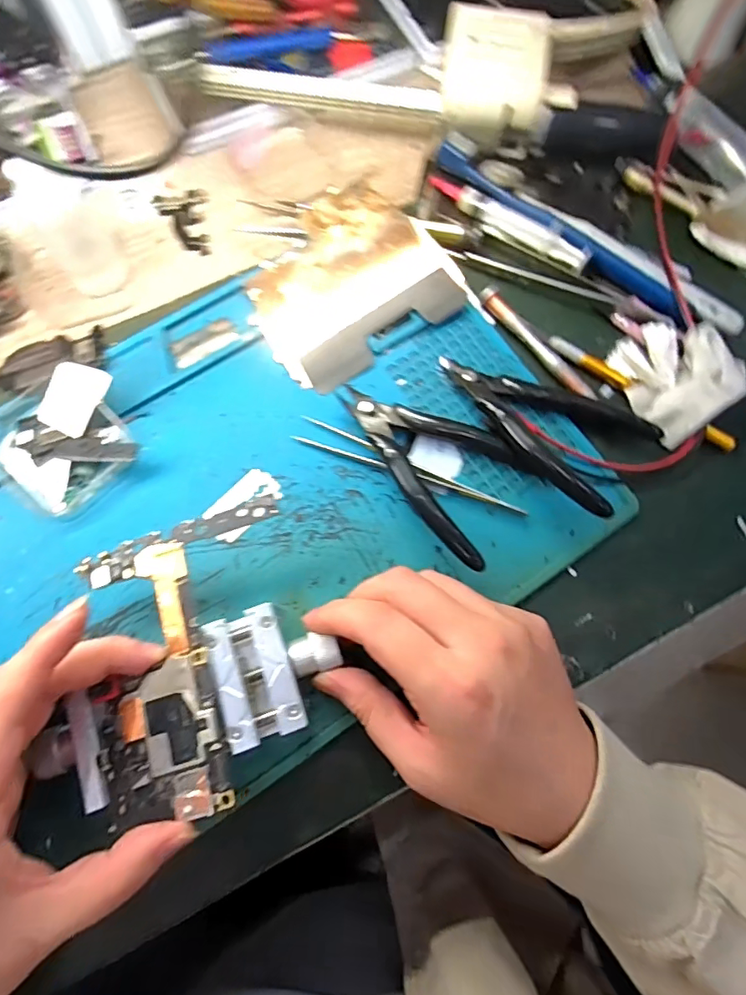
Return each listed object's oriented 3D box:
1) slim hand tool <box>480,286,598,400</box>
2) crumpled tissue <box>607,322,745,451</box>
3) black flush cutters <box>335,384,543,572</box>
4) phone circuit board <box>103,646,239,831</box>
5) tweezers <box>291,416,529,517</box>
[{"bbox_3d":[0.097,-0.090,0.303,0.010,0.010,0.089,-41,80,-10],"label":"slim hand tool"},{"bbox_3d":[0.174,-0.073,0.294,0.065,0.021,0.065,-40,80,-10],"label":"crumpled tissue"},{"bbox_3d":[0.031,-0.026,0.279,0.111,0.021,0.070,41,79,8],"label":"black flush cutters"},{"bbox_3d":[-0.090,0.104,0.217,0.051,0.009,0.063,-17,77,-5],"label":"phone circuit board"},{"bbox_3d":[0.019,-0.013,0.282,0.131,0.008,0.015,25,77,5],"label":"tweezers"}]

